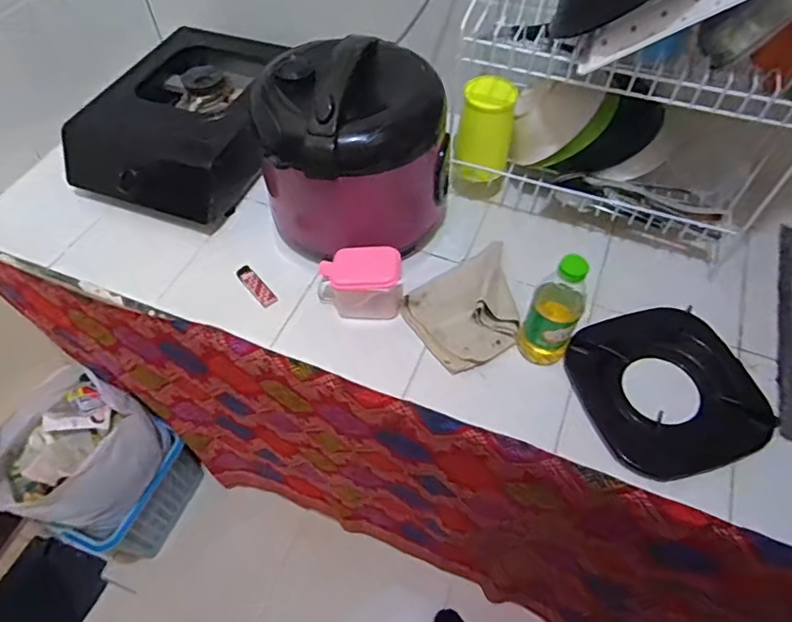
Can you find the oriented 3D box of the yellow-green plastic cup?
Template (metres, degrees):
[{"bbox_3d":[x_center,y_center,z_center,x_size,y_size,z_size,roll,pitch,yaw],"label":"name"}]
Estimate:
[{"bbox_3d":[0.139,-0.270,0.809,0.078,0.144,0.078,0,55,0],"label":"yellow-green plastic cup"}]

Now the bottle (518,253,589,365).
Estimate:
[{"bbox_3d":[0.196,-0.002,0.649,0.063,0.169,0.060,21,57,14],"label":"bottle"}]

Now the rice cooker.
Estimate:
[{"bbox_3d":[-0.056,-0.212,0.742,0.252,0.239,0.210,-6,55,-4],"label":"rice cooker"}]

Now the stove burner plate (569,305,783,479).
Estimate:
[{"bbox_3d":[0.338,0.092,0.664,0.207,0.045,0.211,-13,56,-9],"label":"stove burner plate"}]

